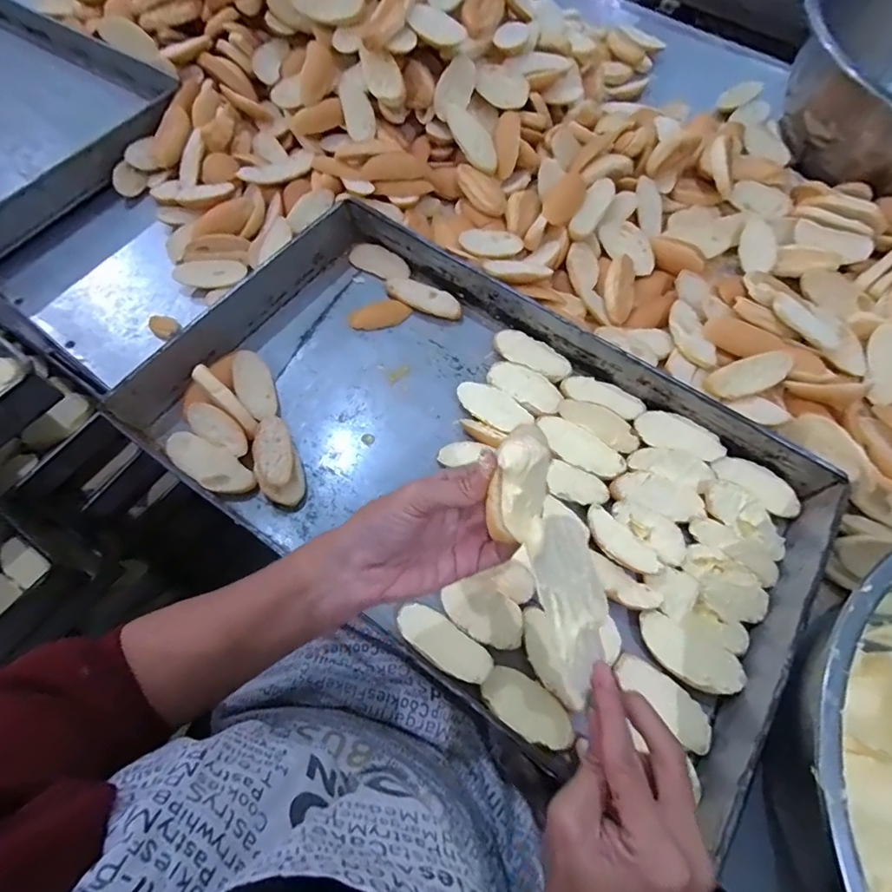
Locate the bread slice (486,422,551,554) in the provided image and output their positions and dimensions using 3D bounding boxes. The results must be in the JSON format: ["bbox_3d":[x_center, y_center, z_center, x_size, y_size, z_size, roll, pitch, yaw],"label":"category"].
[{"bbox_3d":[0.044,0.023,0.278,0.032,0.020,0.070,4,89,1],"label":"bread slice"}]

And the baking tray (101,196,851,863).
[{"bbox_3d":[0.023,0.006,0.476,0.619,0.041,0.366,34,71,12],"label":"baking tray"}]

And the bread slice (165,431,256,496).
[{"bbox_3d":[-0.238,0.017,0.484,0.098,0.014,0.039,36,71,13],"label":"bread slice"}]

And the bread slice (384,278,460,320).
[{"bbox_3d":[-0.026,-0.179,0.586,0.098,0.013,0.032,25,102,11],"label":"bread slice"}]

